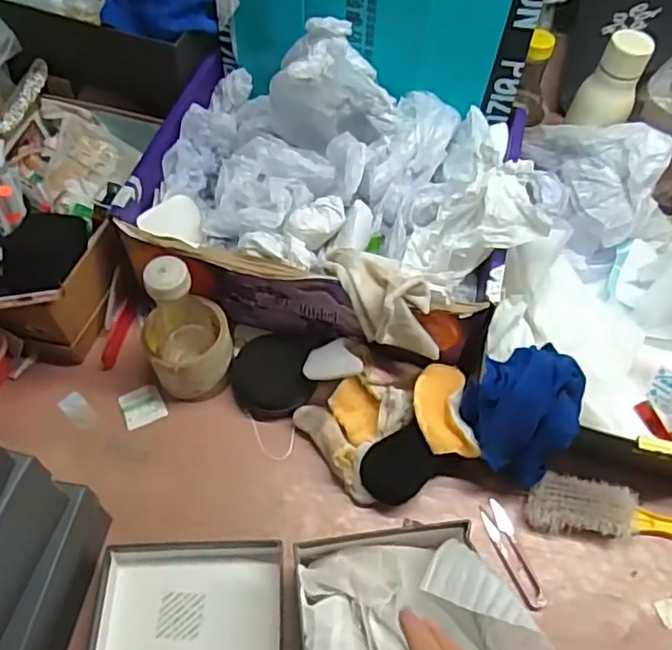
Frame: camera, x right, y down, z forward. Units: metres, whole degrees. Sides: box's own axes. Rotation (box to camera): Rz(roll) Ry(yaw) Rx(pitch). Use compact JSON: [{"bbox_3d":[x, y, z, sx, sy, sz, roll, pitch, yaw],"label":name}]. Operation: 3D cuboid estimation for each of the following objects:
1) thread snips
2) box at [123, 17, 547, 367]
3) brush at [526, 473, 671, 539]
[{"bbox_3d":[0.174,0.225,0.617,0.027,0.008,0.107,-18,60,-12],"label":"thread snips"},{"bbox_3d":[-0.002,-0.155,0.685,0.410,0.207,0.294,17,59,9],"label":"box"},{"bbox_3d":[0.309,0.192,0.624,0.232,0.036,0.053,8,58,4],"label":"brush"}]

